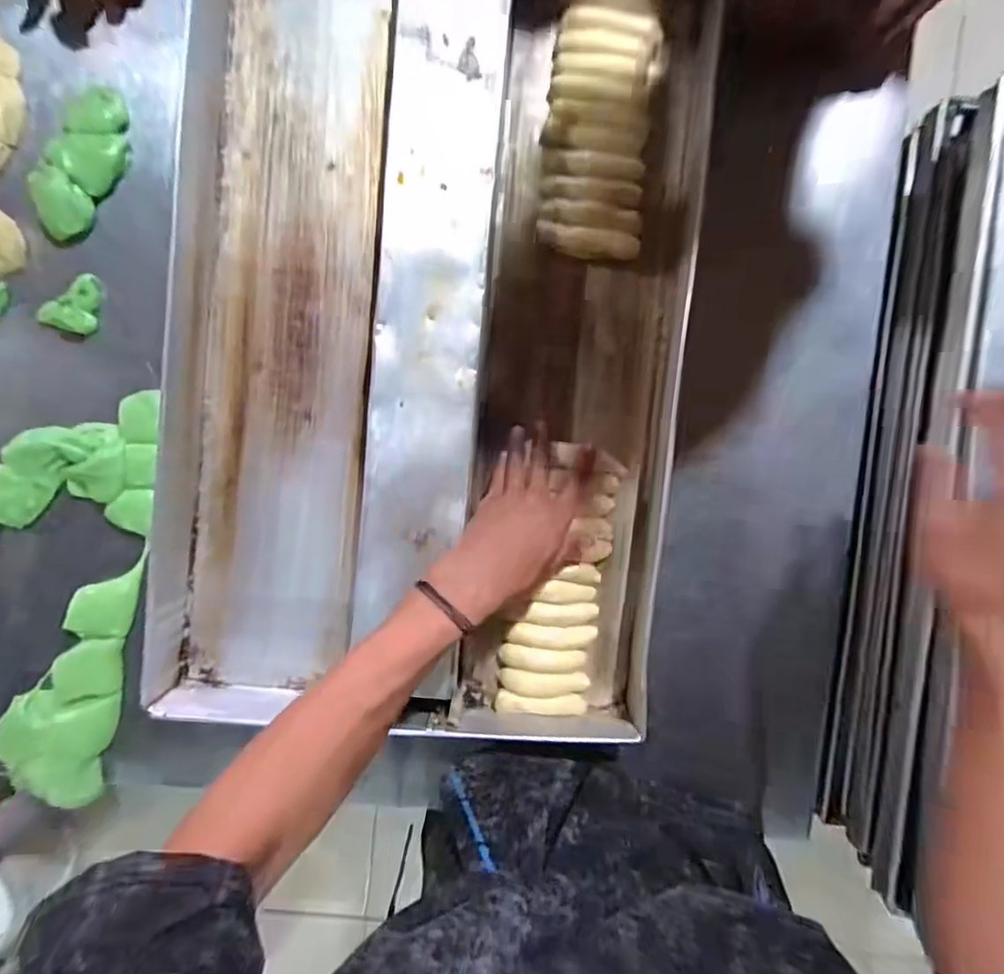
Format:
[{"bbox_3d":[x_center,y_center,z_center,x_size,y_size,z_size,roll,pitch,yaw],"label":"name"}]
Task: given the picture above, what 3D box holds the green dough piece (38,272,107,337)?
[{"bbox_3d":[-0.406,-0.175,0.546,0.052,0.024,0.055,16,93,-2],"label":"green dough piece"}]

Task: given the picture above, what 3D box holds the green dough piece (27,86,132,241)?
[{"bbox_3d":[-0.387,-0.300,0.531,0.062,0.035,0.139,30,92,-2],"label":"green dough piece"}]

